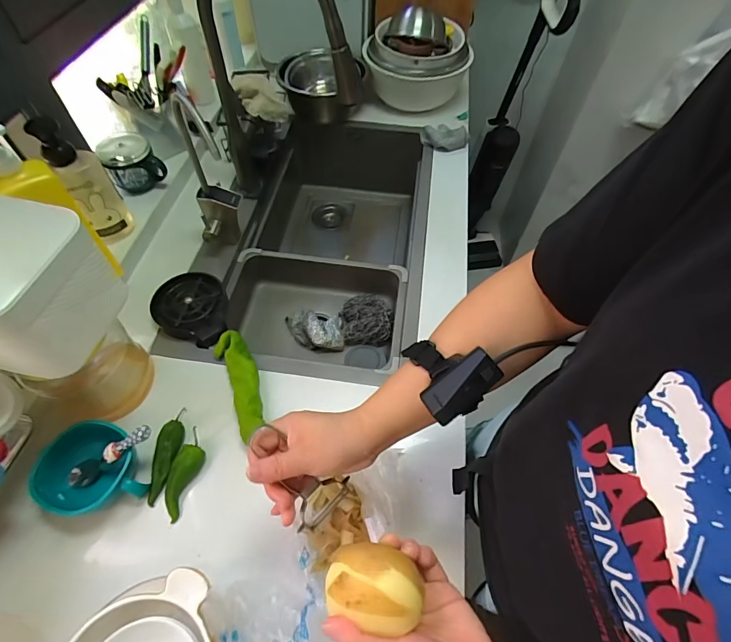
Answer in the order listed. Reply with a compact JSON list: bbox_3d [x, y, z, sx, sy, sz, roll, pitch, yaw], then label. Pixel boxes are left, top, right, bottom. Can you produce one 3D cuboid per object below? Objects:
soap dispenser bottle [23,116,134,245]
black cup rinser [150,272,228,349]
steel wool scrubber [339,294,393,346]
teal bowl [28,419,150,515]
[{"bbox_3d":[-0.471,-0.233,0.688,0.067,0.213,0.049,-38,65,-23],"label":"soap dispenser bottle"},{"bbox_3d":[-0.307,-0.024,0.711,0.119,0.036,0.135,-2,57,-3],"label":"black cup rinser"},{"bbox_3d":[0.002,-0.007,0.816,0.100,0.037,0.101,-5,57,-5],"label":"steel wool scrubber"},{"bbox_3d":[-0.371,0.199,0.545,0.115,0.061,0.115,1,57,-1],"label":"teal bowl"}]

